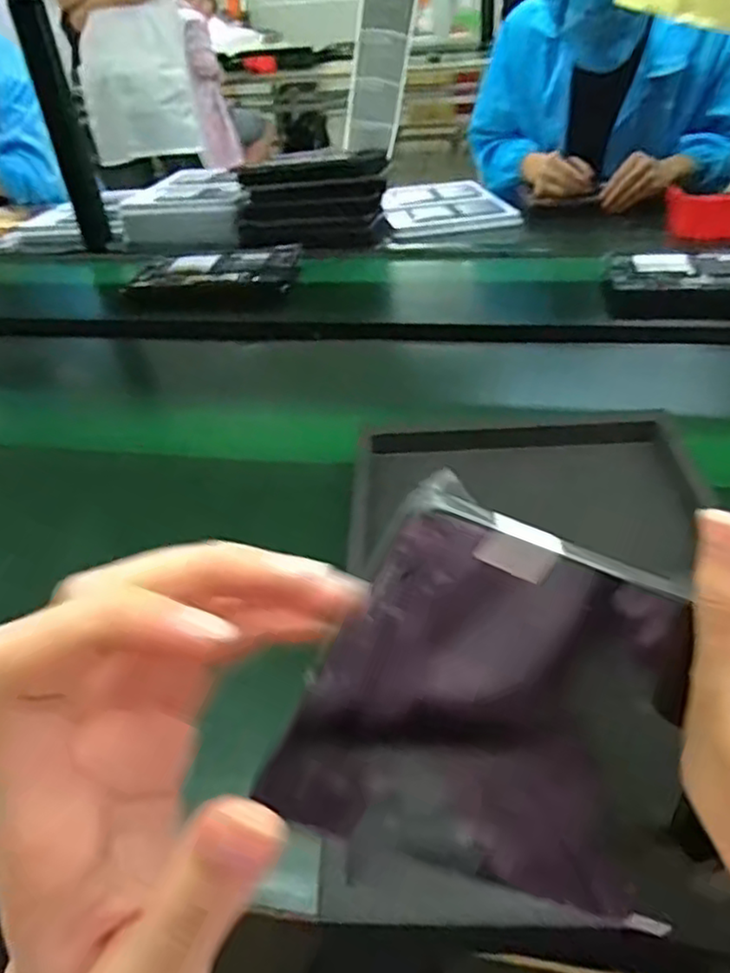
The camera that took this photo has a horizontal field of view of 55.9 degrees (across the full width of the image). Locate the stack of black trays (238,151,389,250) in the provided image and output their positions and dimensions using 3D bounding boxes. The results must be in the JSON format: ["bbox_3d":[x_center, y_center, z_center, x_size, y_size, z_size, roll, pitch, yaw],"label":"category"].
[{"bbox_3d":[-0.100,-0.539,1.322,0.277,0.146,0.166,-5,36,-1],"label":"stack of black trays"}]

